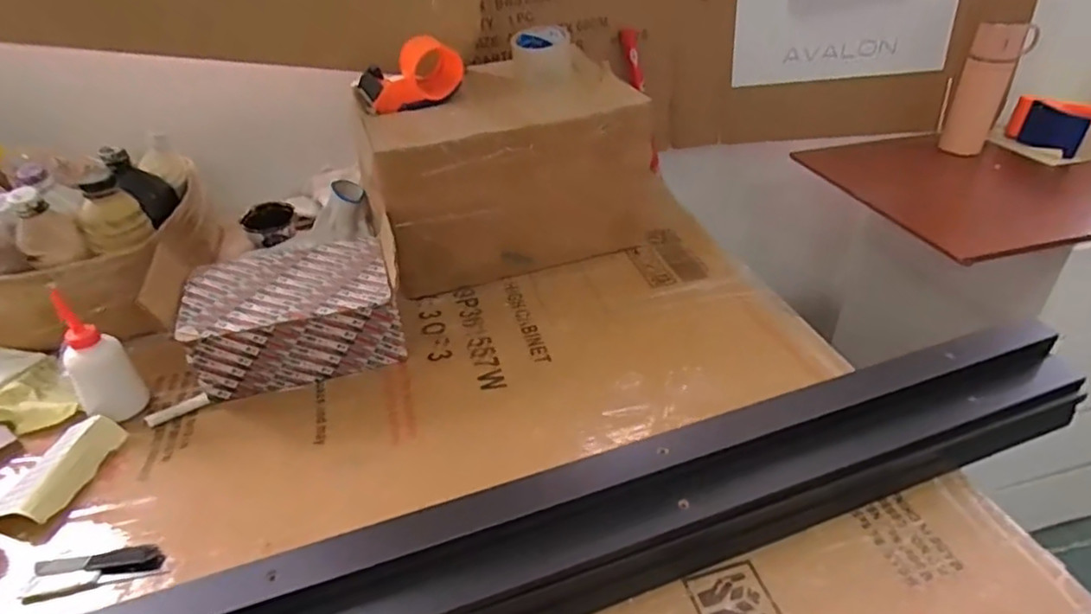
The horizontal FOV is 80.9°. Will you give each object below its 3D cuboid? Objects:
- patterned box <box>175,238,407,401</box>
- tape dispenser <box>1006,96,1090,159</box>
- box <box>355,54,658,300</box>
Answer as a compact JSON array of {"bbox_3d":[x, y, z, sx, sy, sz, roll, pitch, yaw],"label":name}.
[{"bbox_3d":[-0.302,0.017,0.784,0.226,0.127,0.145,-13,36,-16],"label":"patterned box"},{"bbox_3d":[0.877,-0.310,1.094,0.067,0.074,0.132,-15,37,-18],"label":"tape dispenser"},{"bbox_3d":[-0.060,-0.191,0.951,0.390,0.243,0.210,-16,37,-19],"label":"box"}]

